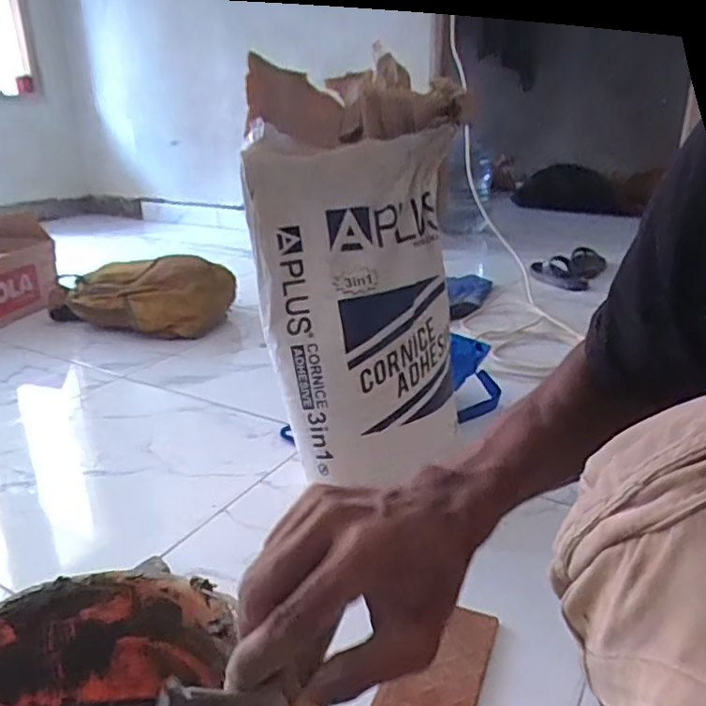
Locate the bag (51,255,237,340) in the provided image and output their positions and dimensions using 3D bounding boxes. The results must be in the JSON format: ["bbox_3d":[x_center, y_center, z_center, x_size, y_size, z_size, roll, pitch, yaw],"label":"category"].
[{"bbox_3d":[-0.544,-0.144,1.554,0.448,0.172,0.220,3,21,3],"label":"bag"}]

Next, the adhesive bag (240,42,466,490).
[{"bbox_3d":[0.012,-0.078,0.824,0.261,0.511,0.170,5,23,14],"label":"adhesive bag"}]

